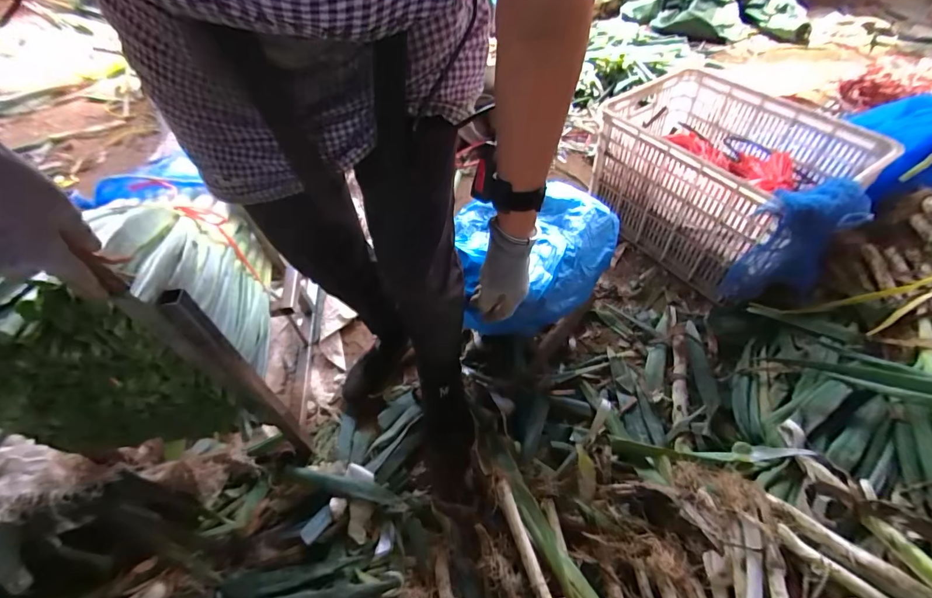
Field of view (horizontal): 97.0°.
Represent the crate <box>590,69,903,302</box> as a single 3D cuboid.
[{"bbox_3d":[0.626,-0.323,1.051,0.441,0.289,0.493,-28,57,-15],"label":"crate"}]

